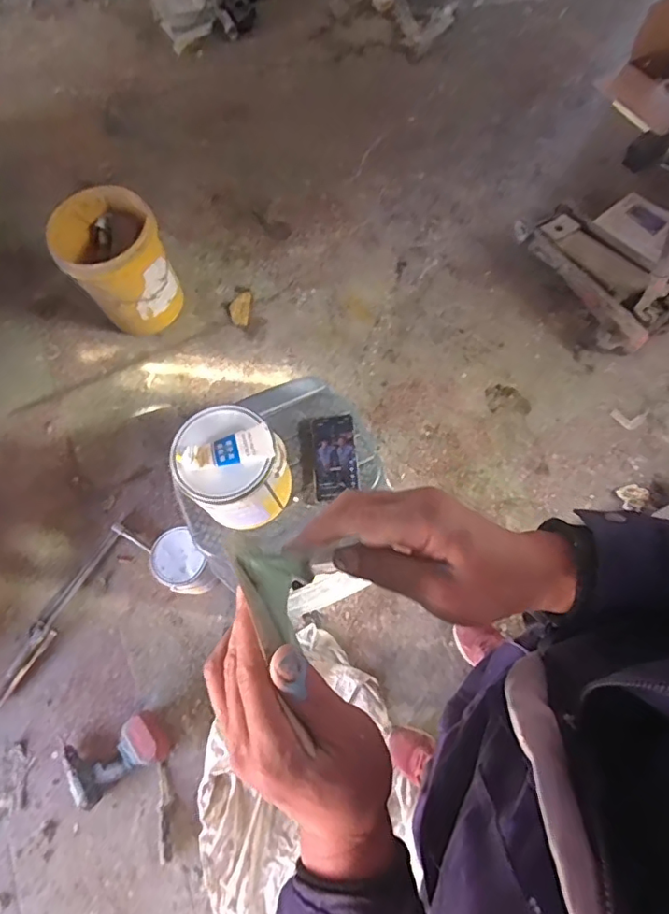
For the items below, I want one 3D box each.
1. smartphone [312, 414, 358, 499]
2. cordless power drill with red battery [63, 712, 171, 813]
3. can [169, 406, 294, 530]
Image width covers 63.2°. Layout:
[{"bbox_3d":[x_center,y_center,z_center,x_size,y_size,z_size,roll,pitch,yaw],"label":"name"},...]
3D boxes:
[{"bbox_3d":[0.000,-0.002,0.945,0.072,0.013,0.147,-5,69,3],"label":"smartphone"},{"bbox_3d":[-0.561,0.754,1.390,0.275,0.069,0.159,-32,70,-7],"label":"cordless power drill with red battery"},{"bbox_3d":[-0.159,0.021,0.872,0.164,0.176,0.151,-2,69,4],"label":"can"}]

